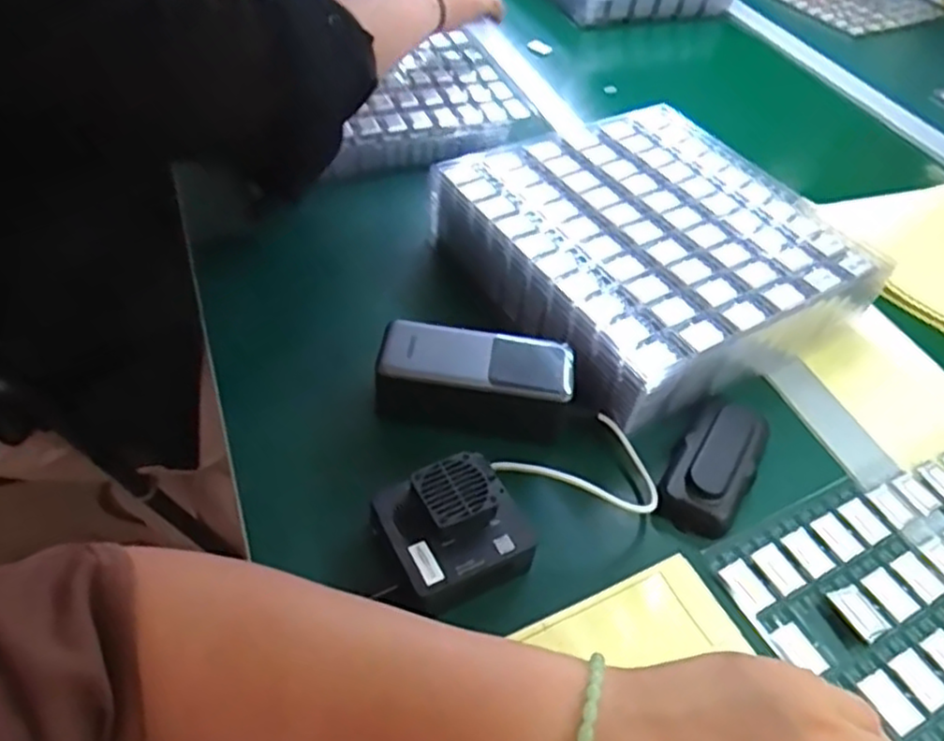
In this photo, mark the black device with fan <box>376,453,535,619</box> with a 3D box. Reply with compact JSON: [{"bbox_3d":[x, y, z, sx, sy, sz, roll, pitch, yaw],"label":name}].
[{"bbox_3d":[-0.011,0.091,0.413,0.079,0.040,0.076,-20,53,-25],"label":"black device with fan"}]

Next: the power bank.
[{"bbox_3d":[0.003,0.005,0.494,0.127,0.052,0.052,11,47,2],"label":"power bank"}]

